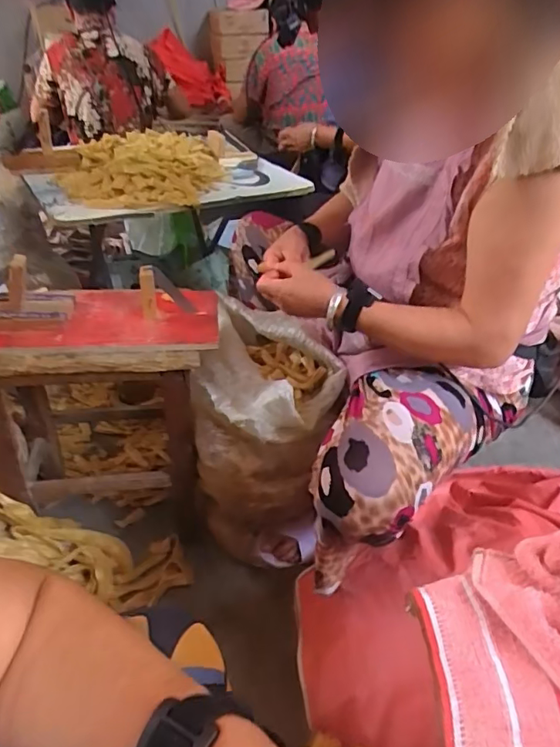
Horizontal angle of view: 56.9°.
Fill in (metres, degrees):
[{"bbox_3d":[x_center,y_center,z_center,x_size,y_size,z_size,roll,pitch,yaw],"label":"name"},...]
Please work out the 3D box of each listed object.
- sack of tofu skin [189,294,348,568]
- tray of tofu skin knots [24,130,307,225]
[{"bbox_3d":[-0.029,0.089,0.960,0.235,0.333,0.359,0,36,-5],"label":"sack of tofu skin"},{"bbox_3d":[-0.263,-0.469,1.188,0.581,0.083,0.359,-22,43,-32],"label":"tray of tofu skin knots"}]

